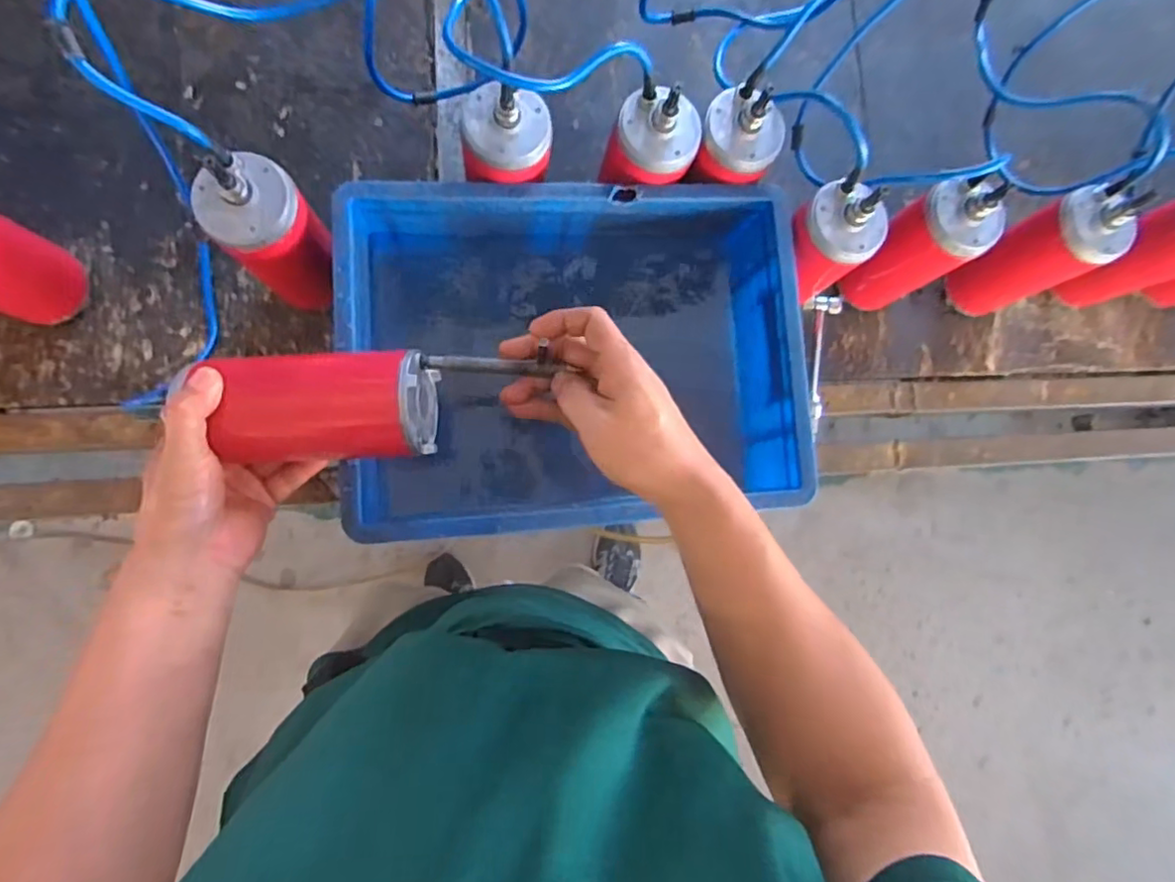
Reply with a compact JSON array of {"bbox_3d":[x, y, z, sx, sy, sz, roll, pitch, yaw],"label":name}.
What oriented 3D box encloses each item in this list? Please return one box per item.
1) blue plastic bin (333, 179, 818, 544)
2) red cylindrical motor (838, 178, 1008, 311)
[{"bbox_3d":[-0.014,-0.073,0.593,0.395,0.154,0.296,-4,86,-8],"label":"blue plastic bin"},{"bbox_3d":[0.338,-0.198,0.635,0.065,0.188,0.071,-9,87,-8],"label":"red cylindrical motor"}]

